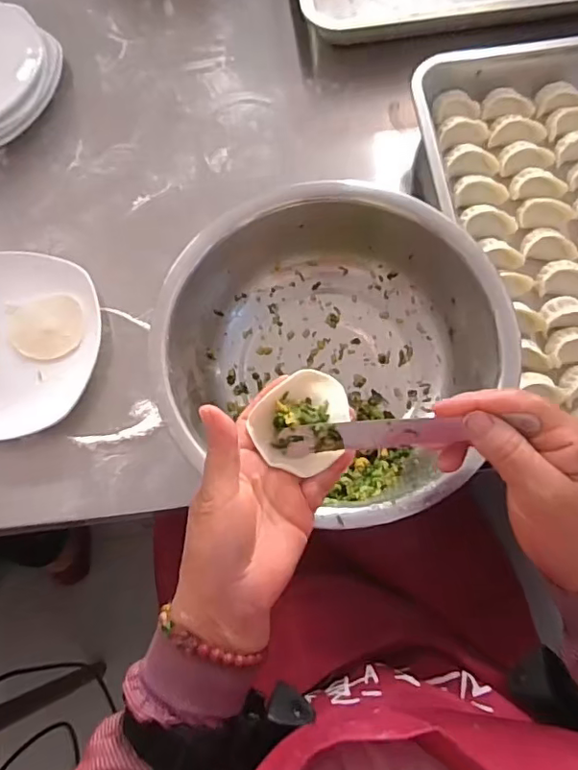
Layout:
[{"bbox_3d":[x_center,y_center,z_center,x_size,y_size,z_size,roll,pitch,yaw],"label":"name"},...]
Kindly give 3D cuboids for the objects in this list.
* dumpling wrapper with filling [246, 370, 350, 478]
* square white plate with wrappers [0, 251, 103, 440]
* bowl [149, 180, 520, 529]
[{"bbox_3d":[0.010,0.024,0.363,0.066,0.013,0.061,0,74,1],"label":"dumpling wrapper with filling"},{"bbox_3d":[-0.271,-0.038,0.513,0.179,0.024,0.170,-1,74,1],"label":"square white plate with wrappers"},{"bbox_3d":[0.036,-0.028,0.474,0.275,0.086,0.274,0,74,1],"label":"bowl"}]

